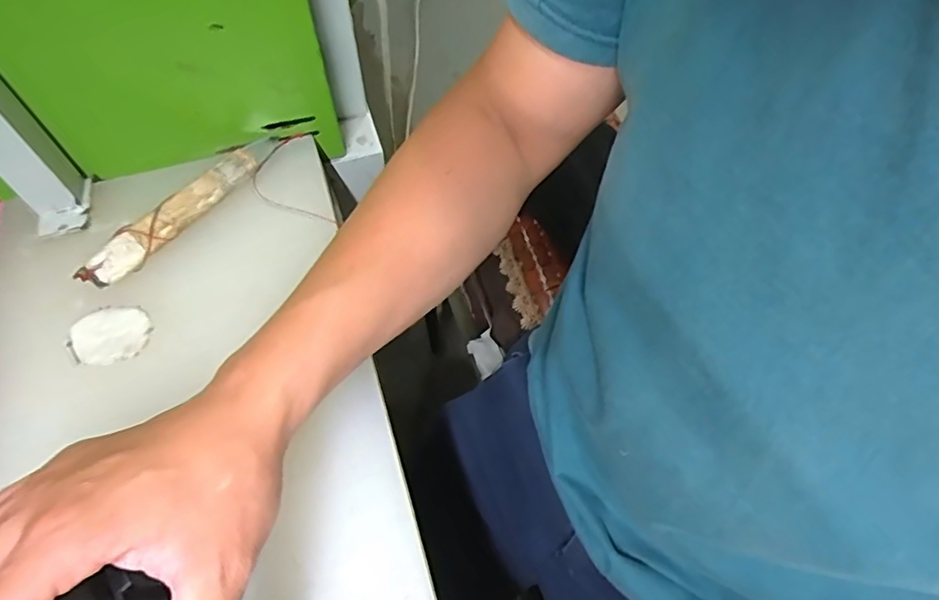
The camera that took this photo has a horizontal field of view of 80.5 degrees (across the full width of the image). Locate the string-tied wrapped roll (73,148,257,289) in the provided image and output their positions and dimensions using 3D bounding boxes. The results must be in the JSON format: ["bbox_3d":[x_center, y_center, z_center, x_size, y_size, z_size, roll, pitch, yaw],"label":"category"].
[{"bbox_3d":[-0.214,-0.062,0.404,0.028,0.015,0.143,32,64,16],"label":"string-tied wrapped roll"}]

